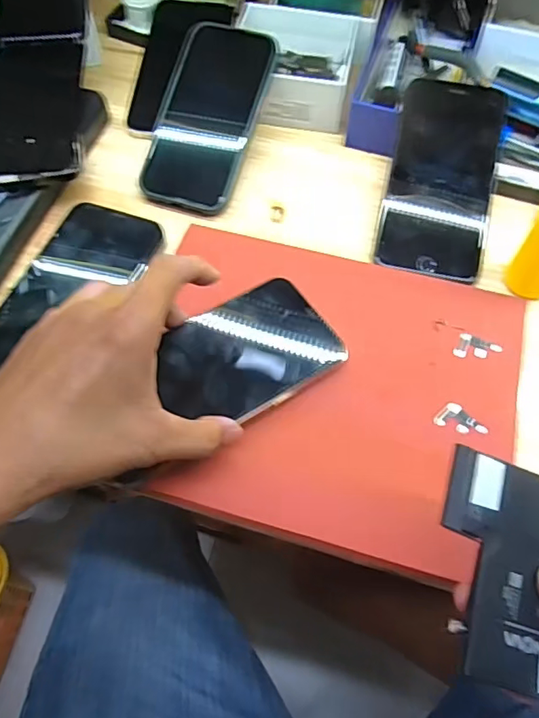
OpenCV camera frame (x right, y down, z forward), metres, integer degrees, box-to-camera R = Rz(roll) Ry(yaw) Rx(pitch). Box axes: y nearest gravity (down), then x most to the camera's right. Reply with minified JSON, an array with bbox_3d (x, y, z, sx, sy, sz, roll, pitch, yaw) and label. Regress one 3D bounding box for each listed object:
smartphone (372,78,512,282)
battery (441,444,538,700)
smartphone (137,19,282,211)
[{"bbox_3d":[0.129,-0.137,0.389,0.076,0.010,0.157,12,82,6],"label":"smartphone"},{"bbox_3d":[0.101,0.089,0.221,0.062,0.004,0.088,20,70,-6],"label":"battery"},{"bbox_3d":[-0.047,-0.189,0.406,0.075,0.011,0.145,16,88,3],"label":"smartphone"}]

